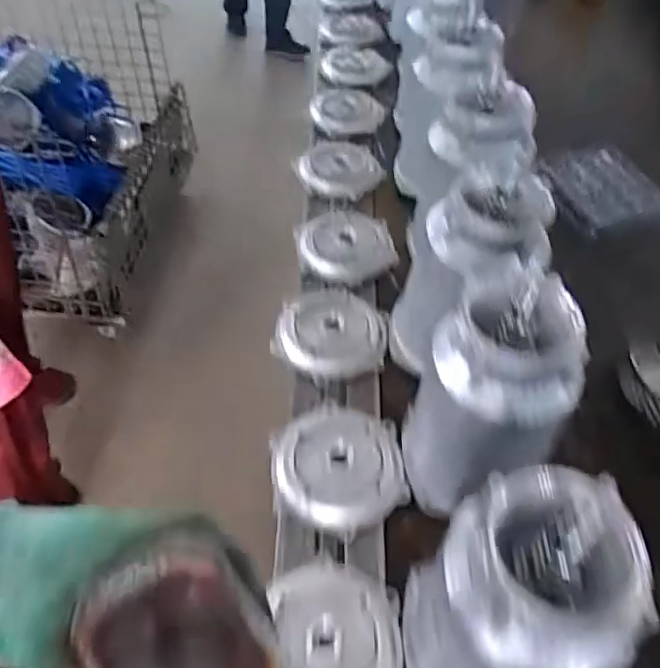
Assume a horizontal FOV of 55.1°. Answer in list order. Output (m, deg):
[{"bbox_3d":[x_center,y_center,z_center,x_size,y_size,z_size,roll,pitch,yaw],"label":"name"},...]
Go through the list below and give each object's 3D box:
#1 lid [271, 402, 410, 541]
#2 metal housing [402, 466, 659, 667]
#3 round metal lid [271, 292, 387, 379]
[{"bbox_3d":[0.011,0.127,0.613,0.126,0.018,0.126,1,47,-1],"label":"lid"},{"bbox_3d":[0.119,0.189,0.421,0.112,0.217,0.104,1,47,-1],"label":"metal housing"},{"bbox_3d":[0.001,-0.011,0.728,0.127,0.025,0.131,2,47,0],"label":"round metal lid"}]

